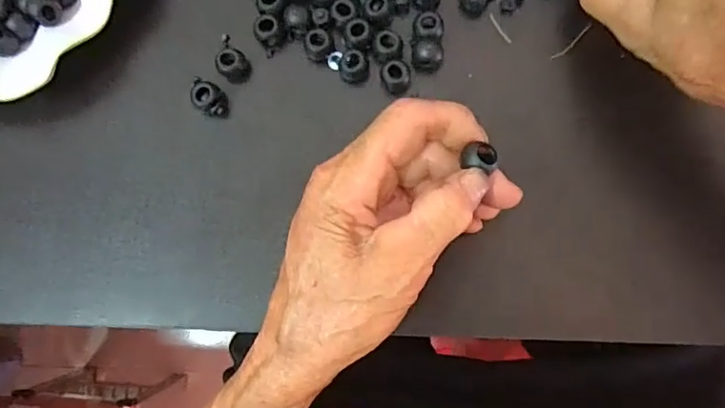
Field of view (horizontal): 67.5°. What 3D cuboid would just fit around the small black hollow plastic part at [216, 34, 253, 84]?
[{"bbox_3d":[-0.069,-0.075,0.283,0.014,0.014,0.024,-37,84,1],"label":"small black hollow plastic part"}]

